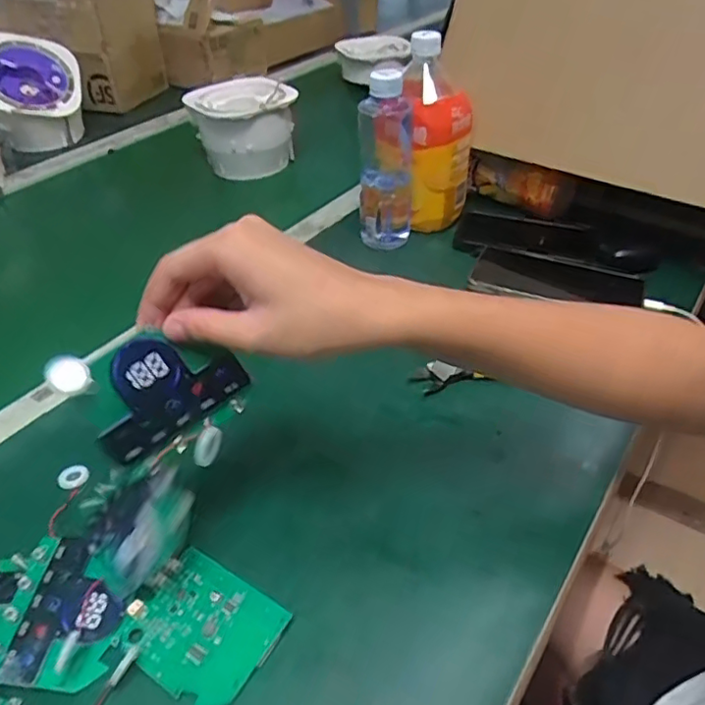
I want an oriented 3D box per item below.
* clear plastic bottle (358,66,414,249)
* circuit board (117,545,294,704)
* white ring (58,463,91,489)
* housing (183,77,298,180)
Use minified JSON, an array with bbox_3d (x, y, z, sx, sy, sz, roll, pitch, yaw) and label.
[{"bbox_3d":[0.036,-0.203,0.630,0.056,0.183,0.055,1,40,4],"label":"clear plastic bottle"},{"bbox_3d":[-0.087,0.156,0.338,0.082,0.008,0.066,22,45,26],"label":"circuit board"},{"bbox_3d":[-0.201,0.089,0.426,0.018,0.004,0.020,26,47,29],"label":"white ring"},{"bbox_3d":[-0.148,-0.301,0.801,0.113,0.108,0.127,-32,48,-32],"label":"housing"}]

